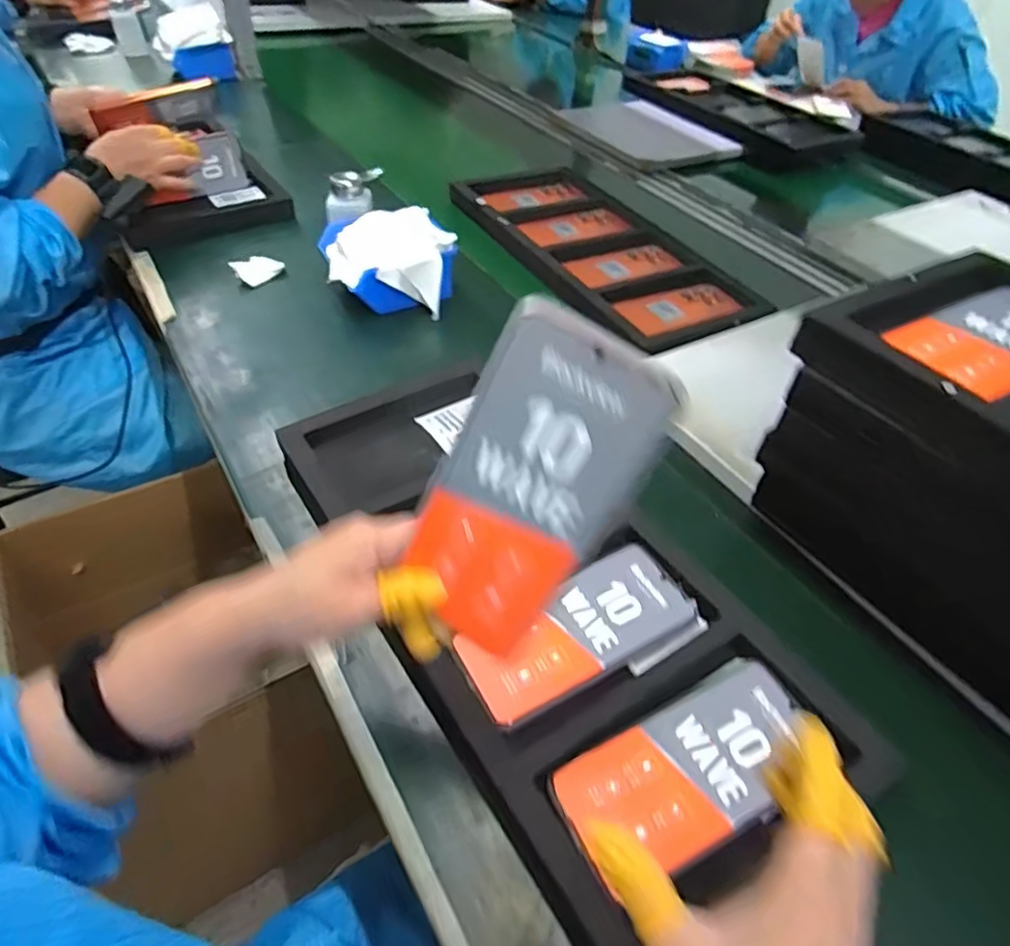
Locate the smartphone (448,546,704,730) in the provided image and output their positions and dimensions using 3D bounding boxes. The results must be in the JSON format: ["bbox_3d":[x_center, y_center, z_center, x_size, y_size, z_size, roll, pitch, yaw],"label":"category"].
[{"bbox_3d":[0.053,0.109,0.450,0.168,0.006,0.072,-21,51,-25],"label":"smartphone"}]

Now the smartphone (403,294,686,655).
[{"bbox_3d":[0.008,0.010,0.291,0.076,0.166,0.012,32,26,7],"label":"smartphone"}]

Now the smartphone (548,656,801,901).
[{"bbox_3d":[0.115,0.181,0.387,0.169,0.008,0.076,-21,51,-21],"label":"smartphone"}]

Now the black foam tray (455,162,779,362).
[{"bbox_3d":[0.122,-0.315,0.896,0.232,0.033,0.491,-19,50,-24],"label":"black foam tray"}]

